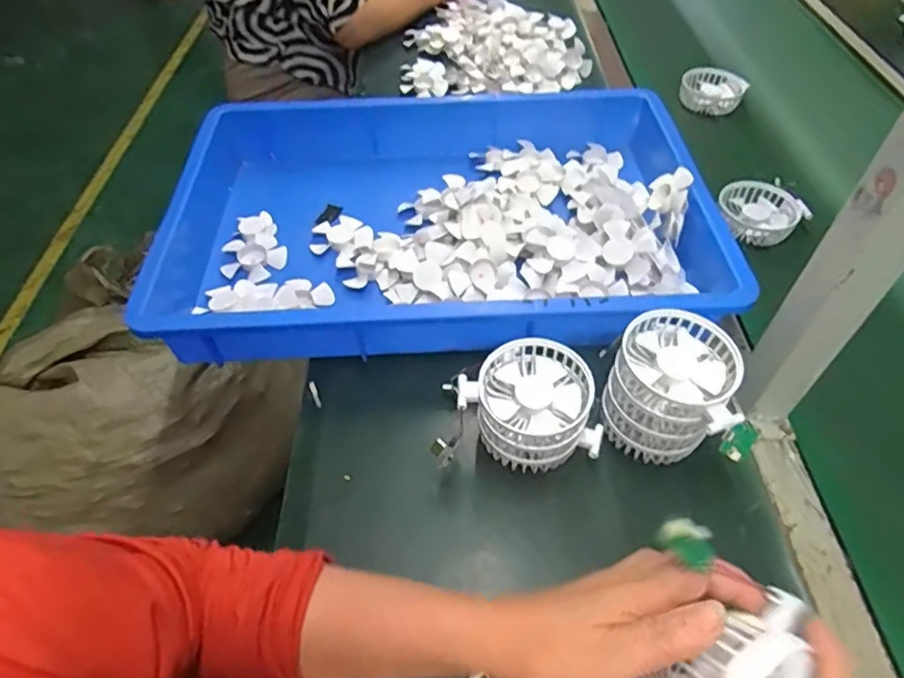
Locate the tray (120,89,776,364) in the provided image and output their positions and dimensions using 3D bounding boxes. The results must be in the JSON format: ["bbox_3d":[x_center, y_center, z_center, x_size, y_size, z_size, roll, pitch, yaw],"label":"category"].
[{"bbox_3d":[-0.015,-0.129,0.660,0.585,0.114,0.379,-4,51,-4],"label":"tray"}]

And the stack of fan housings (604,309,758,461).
[{"bbox_3d":[0.190,0.047,0.478,0.114,0.096,0.090,28,55,20],"label":"stack of fan housings"}]

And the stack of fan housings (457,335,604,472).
[{"bbox_3d":[0.066,0.062,0.483,0.104,0.074,0.095,-26,55,-21],"label":"stack of fan housings"}]

